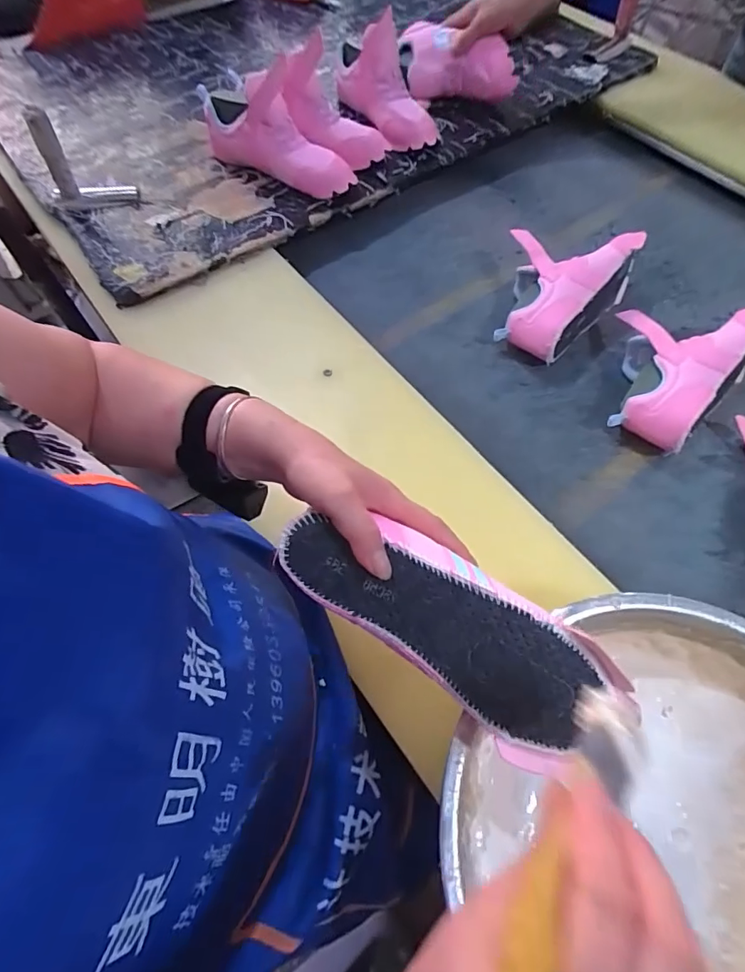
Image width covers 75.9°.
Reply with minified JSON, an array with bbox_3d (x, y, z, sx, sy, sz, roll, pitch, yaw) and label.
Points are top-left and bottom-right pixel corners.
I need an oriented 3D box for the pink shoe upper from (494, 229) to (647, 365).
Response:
[{"bbox_3d":[0.269,-0.304,0.720,0.162,0.086,0.239,40,70,18],"label":"pink shoe upper"}]

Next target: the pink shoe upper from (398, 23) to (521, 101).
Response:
[{"bbox_3d":[0.163,-0.813,0.929,0.233,0.092,0.124,16,65,8],"label":"pink shoe upper"}]

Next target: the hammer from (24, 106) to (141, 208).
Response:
[{"bbox_3d":[-0.446,-0.494,0.730,0.127,0.136,0.057,5,64,3],"label":"hammer"}]

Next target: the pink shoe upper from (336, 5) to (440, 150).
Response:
[{"bbox_3d":[0.025,-0.728,0.840,0.095,0.155,0.235,-22,65,-10],"label":"pink shoe upper"}]

